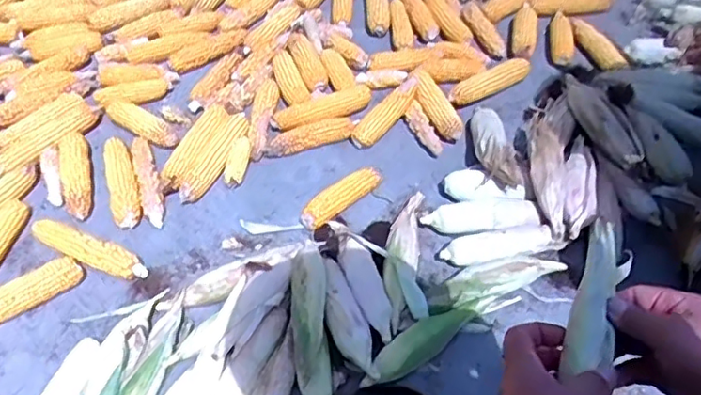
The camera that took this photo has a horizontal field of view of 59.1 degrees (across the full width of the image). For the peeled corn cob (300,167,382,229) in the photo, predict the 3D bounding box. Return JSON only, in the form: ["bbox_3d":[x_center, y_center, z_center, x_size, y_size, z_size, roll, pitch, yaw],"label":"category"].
[{"bbox_3d":[-0.014,-0.003,1.112,0.171,0.050,0.048,-35,59,-24],"label":"peeled corn cob"}]

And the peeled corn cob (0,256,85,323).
[{"bbox_3d":[-0.546,0.168,0.992,0.233,0.044,0.053,-27,56,-19],"label":"peeled corn cob"}]

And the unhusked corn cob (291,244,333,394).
[{"bbox_3d":[-0.059,0.182,0.910,0.054,0.062,0.268,-4,64,-2],"label":"unhusked corn cob"}]

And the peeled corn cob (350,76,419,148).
[{"bbox_3d":[0.084,-0.184,1.241,0.056,0.042,0.209,30,58,22],"label":"peeled corn cob"}]

